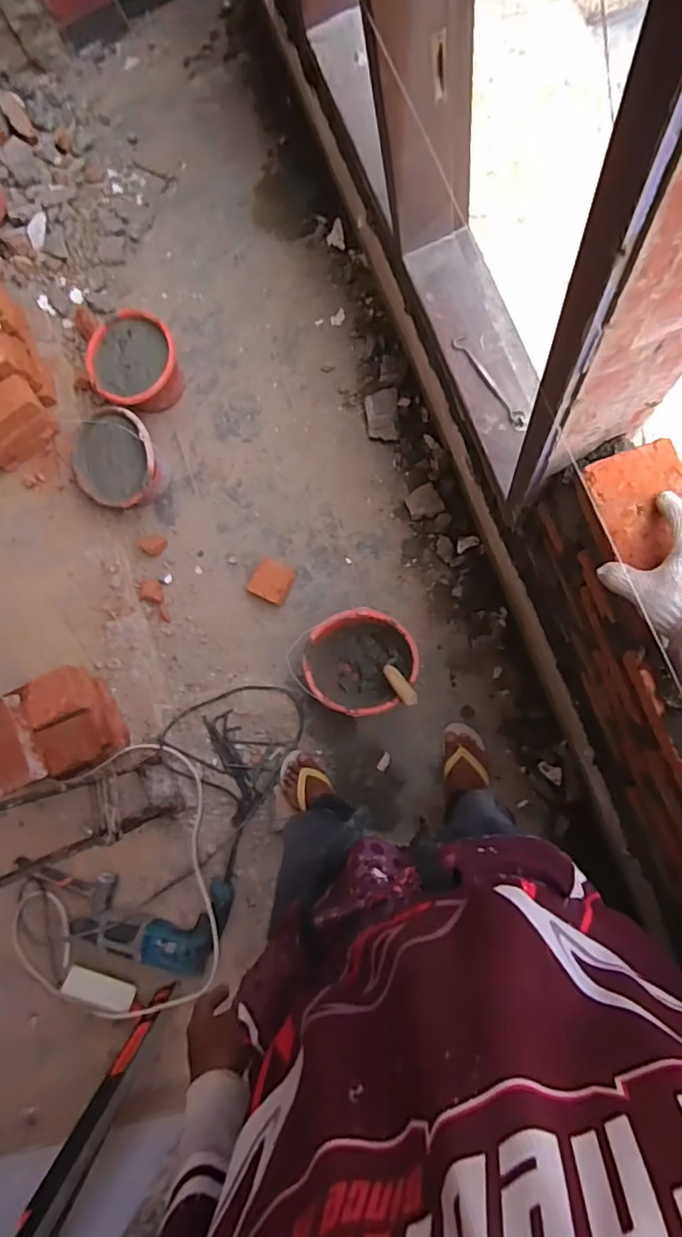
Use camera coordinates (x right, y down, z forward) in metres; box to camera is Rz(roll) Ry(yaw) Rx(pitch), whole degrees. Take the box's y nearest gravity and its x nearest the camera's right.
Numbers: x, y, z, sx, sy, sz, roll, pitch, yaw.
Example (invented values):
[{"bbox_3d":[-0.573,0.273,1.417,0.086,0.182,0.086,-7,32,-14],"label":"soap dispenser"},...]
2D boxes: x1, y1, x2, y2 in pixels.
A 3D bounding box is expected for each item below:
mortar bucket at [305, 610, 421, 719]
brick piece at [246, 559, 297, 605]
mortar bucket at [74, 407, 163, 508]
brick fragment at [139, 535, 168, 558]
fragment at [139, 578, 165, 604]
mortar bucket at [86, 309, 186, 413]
[{"bbox_3d":[0.049,0.105,1.289,0.243,0.169,0.221,-1,84,11],"label":"mortar bucket"},{"bbox_3d":[-0.177,-0.097,1.421,0.105,0.058,0.109,22,88,13],"label":"brick piece"},{"bbox_3d":[-0.570,-0.402,1.452,0.215,0.180,0.230,-1,84,11],"label":"mortar bucket"},{"bbox_3d":[-0.502,-0.198,1.480,0.066,0.026,0.057,23,89,13],"label":"brick fragment"},{"bbox_3d":[-0.508,-0.075,1.484,0.066,0.025,0.062,13,86,12],"label":"fragment"},{"bbox_3d":[-0.539,-0.666,1.474,0.223,0.164,0.229,-1,84,11],"label":"mortar bucket"}]

